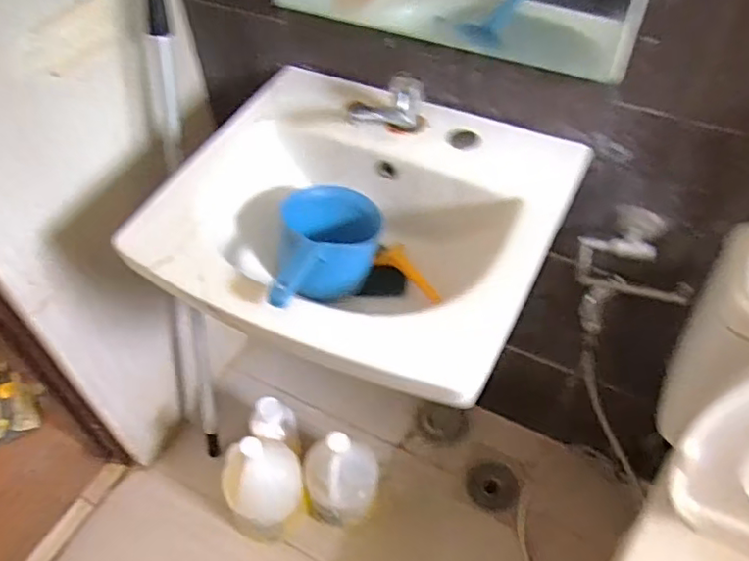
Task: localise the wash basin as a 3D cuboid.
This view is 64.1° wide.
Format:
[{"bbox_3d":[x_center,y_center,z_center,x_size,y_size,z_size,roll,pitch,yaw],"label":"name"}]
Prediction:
[{"bbox_3d":[-0.025,-0.079,0.823,0.492,0.140,0.423,21,54,19],"label":"wash basin"}]

